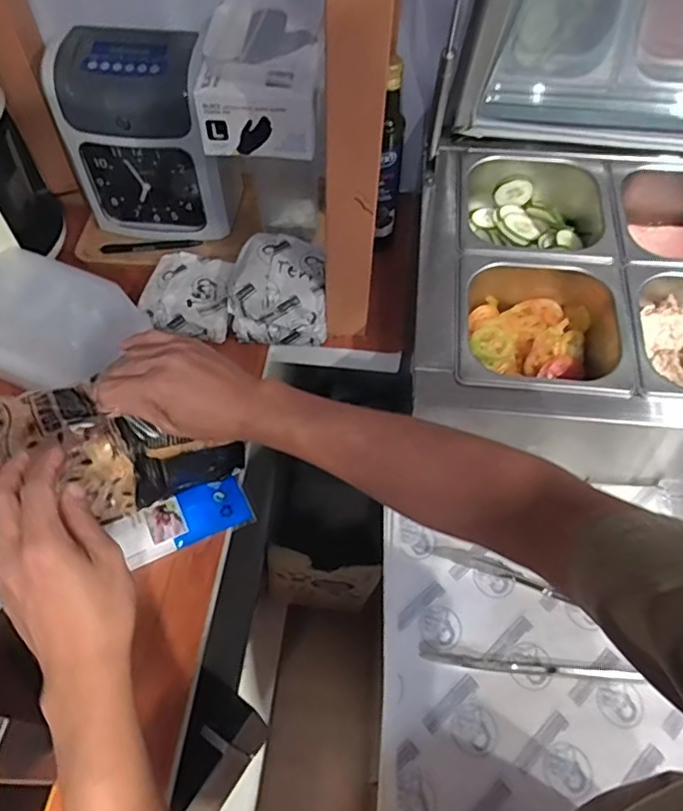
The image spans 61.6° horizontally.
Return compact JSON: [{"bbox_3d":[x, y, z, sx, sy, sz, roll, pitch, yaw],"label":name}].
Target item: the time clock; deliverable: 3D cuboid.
[{"bbox_3d":[-0.236,-0.328,0.713,0.191,0.211,0.115,2,56,0],"label":"time clock"}]

